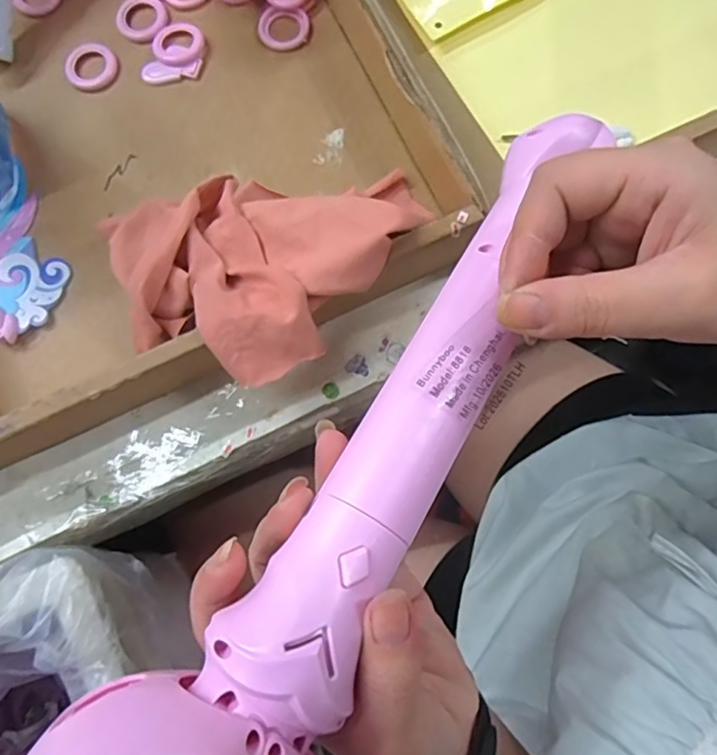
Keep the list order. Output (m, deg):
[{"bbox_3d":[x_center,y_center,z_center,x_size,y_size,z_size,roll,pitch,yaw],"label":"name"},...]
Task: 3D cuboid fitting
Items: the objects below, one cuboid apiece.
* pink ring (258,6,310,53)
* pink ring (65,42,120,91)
[{"bbox_3d":[-0.055,-0.256,0.426,0.038,0.004,0.033,4,80,2],"label":"pink ring"},{"bbox_3d":[-0.195,-0.226,0.424,0.037,0.006,0.034,0,80,1],"label":"pink ring"}]

